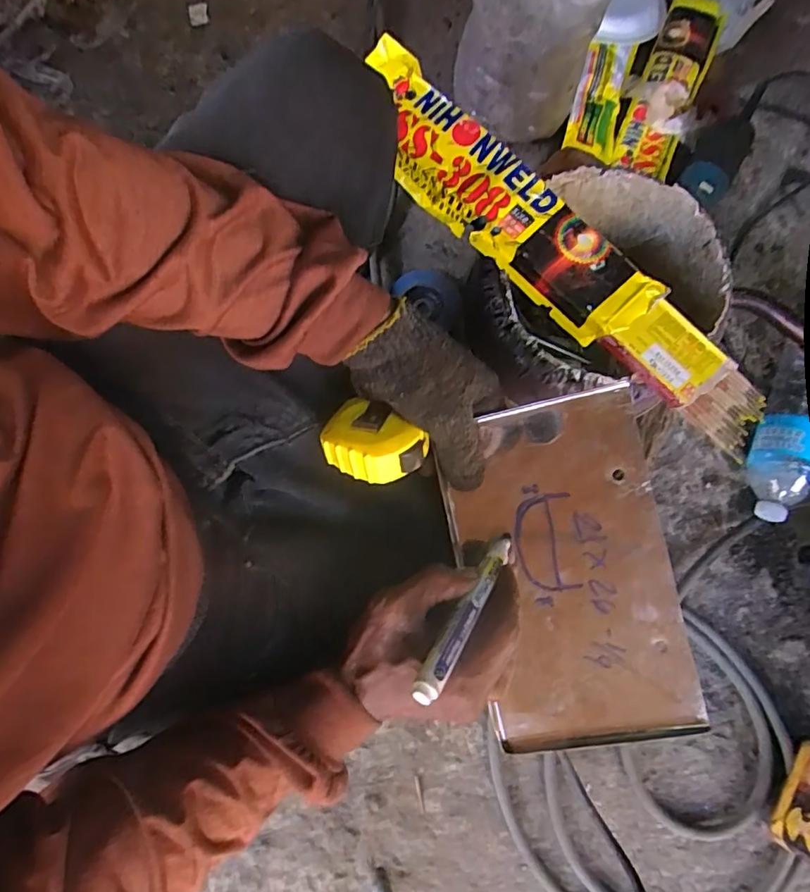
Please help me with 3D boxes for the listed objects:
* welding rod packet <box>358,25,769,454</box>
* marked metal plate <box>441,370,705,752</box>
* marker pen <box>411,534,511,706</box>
[{"bbox_3d":[0.107,-0.158,0.424,0.068,0.037,0.415,-42,82,-9],"label":"welding rod packet"},{"bbox_3d":[0.110,0.088,0.380,0.137,0.010,0.235,-13,90,12],"label":"marked metal plate"},{"bbox_3d":[0.041,0.096,0.339,0.013,0.010,0.130,34,46,8],"label":"marker pen"}]

